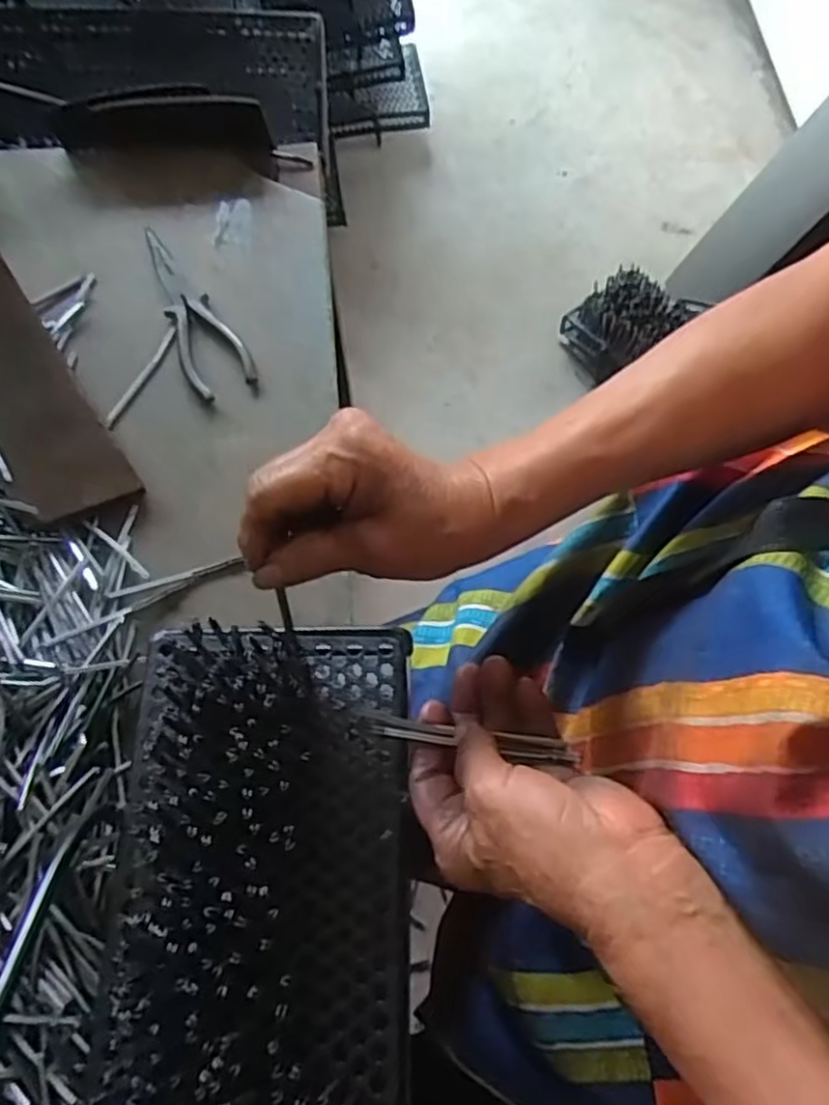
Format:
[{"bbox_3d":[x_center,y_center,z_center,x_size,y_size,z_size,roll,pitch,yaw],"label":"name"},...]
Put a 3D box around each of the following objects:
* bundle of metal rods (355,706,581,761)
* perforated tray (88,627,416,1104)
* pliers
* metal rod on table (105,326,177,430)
[{"bbox_3d":[0.025,0.092,0.367,0.112,0.006,0.011,7,68,11],"label":"bundle of metal rods"},{"bbox_3d":[-0.072,0.301,0.286,0.140,0.055,0.564,-1,67,1],"label":"perforated tray"},{"bbox_3d":[-0.187,-0.203,0.600,0.050,0.007,0.184,-26,69,-9],"label":"pliers"},{"bbox_3d":[-0.216,-0.140,0.581,0.008,0.005,0.099,23,70,11],"label":"metal rod on table"}]

